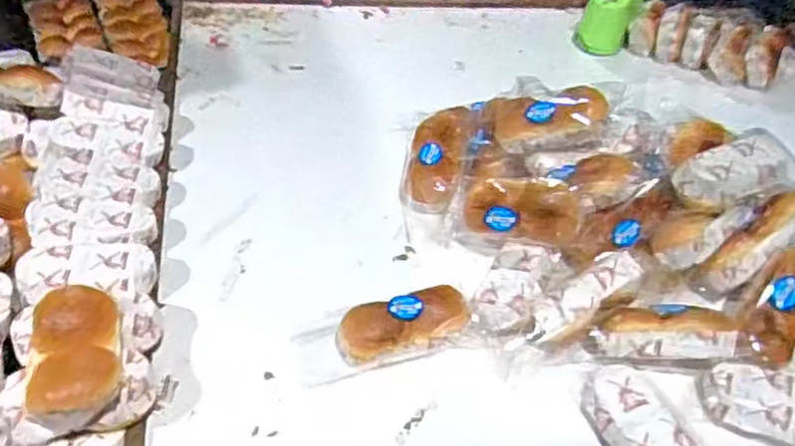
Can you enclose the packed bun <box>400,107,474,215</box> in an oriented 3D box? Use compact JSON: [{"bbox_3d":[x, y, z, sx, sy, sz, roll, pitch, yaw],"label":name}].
[{"bbox_3d":[0.054,-0.095,0.949,0.080,0.048,0.168,16,74,11],"label":"packed bun"}]

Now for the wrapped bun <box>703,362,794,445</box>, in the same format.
[{"bbox_3d":[0.397,0.195,0.734,0.145,0.057,0.069,20,46,15],"label":"wrapped bun"}]

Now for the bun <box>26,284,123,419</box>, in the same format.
[{"bbox_3d":[-0.301,0.113,0.649,0.074,0.042,0.123,-10,46,-15],"label":"bun"}]

